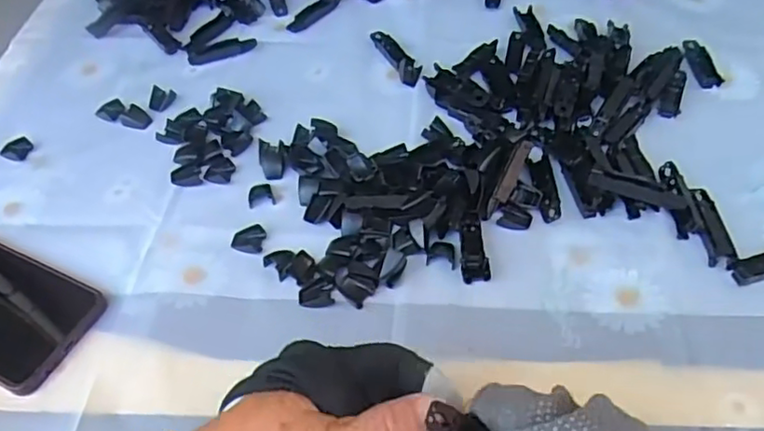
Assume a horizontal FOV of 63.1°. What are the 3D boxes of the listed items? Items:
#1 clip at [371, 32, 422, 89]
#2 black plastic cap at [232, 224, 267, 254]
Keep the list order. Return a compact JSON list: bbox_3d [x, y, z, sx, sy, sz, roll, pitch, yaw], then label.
[{"bbox_3d":[0.013,-0.150,0.573,0.018,0.011,0.086,-21,53,-13],"label":"clip"},{"bbox_3d":[-0.096,0.016,0.448,0.024,0.006,0.021,12,53,13],"label":"black plastic cap"}]

